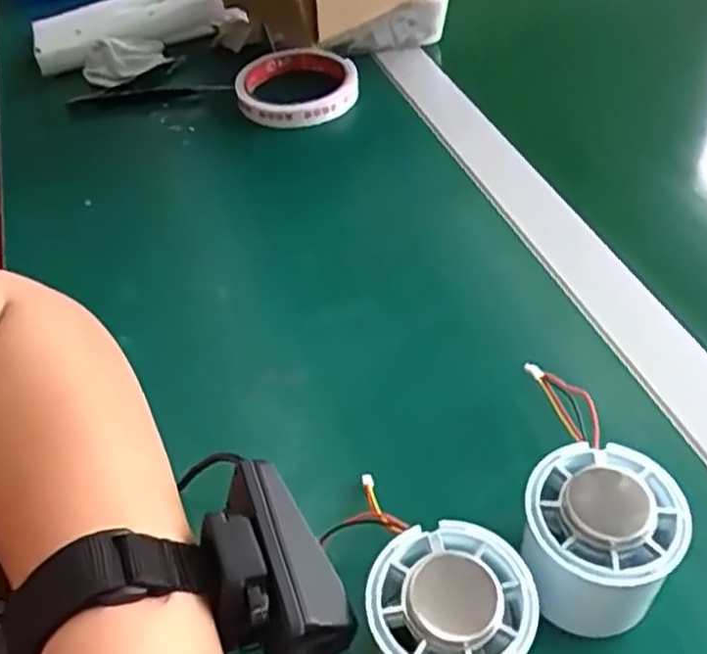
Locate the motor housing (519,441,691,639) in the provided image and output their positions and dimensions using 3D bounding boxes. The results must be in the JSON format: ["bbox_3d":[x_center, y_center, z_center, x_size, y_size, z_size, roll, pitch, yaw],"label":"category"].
[{"bbox_3d":[0.090,0.083,0.282,0.053,0.062,0.057,9,47,13],"label":"motor housing"}]

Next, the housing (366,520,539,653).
[{"bbox_3d":[0.033,0.106,0.264,0.052,0.063,0.051,-8,45,-3],"label":"housing"}]

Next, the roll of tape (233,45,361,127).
[{"bbox_3d":[-0.043,-0.185,0.576,0.090,0.024,0.090,-8,45,-4],"label":"roll of tape"}]

